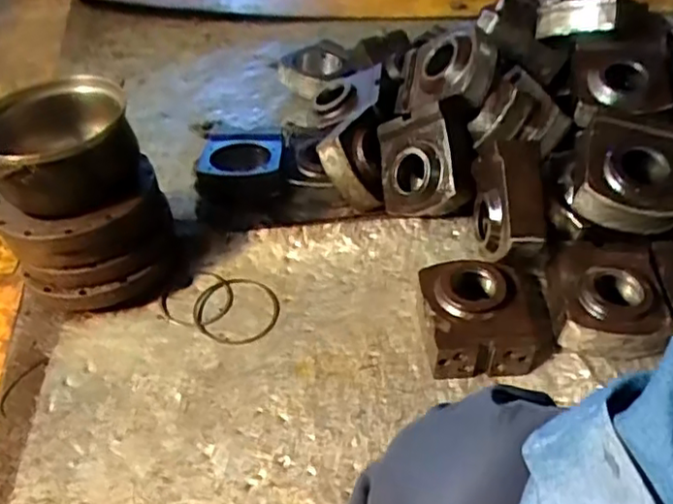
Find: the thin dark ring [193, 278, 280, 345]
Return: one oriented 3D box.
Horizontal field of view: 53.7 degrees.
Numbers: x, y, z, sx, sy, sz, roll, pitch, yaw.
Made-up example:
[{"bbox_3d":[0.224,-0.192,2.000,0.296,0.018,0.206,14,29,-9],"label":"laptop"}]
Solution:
[{"bbox_3d":[-0.156,0.088,1.023,0.136,0.012,0.120,12,45,13],"label":"thin dark ring"}]

